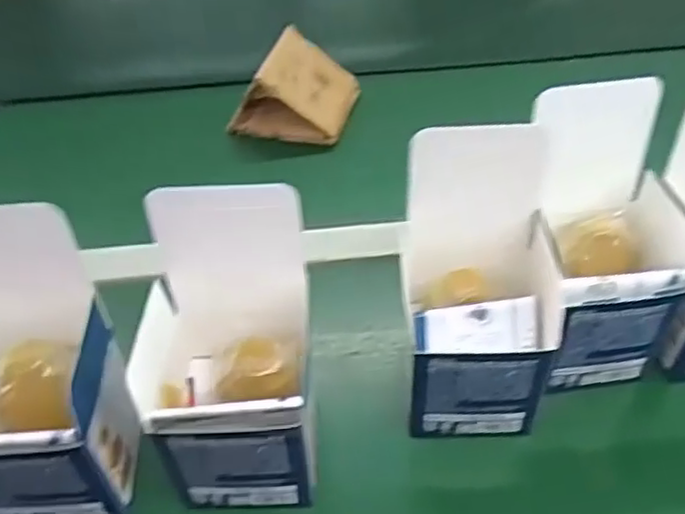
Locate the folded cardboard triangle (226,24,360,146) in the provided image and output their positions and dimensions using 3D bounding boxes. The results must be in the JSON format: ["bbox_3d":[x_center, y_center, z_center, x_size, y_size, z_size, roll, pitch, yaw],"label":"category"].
[{"bbox_3d":[-0.050,-0.176,0.674,0.115,0.075,0.091,6,46,8],"label":"folded cardboard triangle"}]

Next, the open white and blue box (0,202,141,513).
[{"bbox_3d":[-0.177,0.066,0.367,0.106,0.163,0.097,-2,46,0],"label":"open white and blue box"}]

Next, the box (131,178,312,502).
[{"bbox_3d":[-0.064,0.061,0.373,0.090,0.176,0.094,-1,46,0],"label":"box"}]

